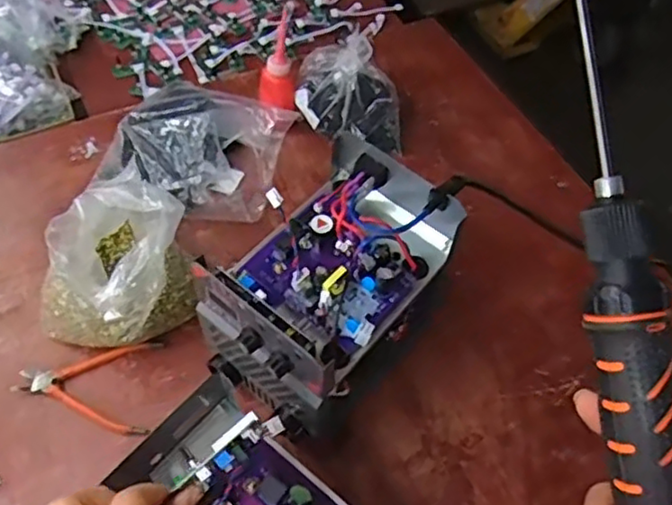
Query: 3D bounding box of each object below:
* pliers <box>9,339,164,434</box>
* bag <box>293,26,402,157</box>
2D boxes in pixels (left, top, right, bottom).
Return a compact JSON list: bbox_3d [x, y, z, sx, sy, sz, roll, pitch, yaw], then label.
[{"bbox_3d":[-0.261,0.136,0.677,0.143,0.017,0.097,5,56,1],"label":"pliers"},{"bbox_3d":[0.020,-0.215,0.841,0.141,0.138,0.095,4,56,0],"label":"bag"}]

